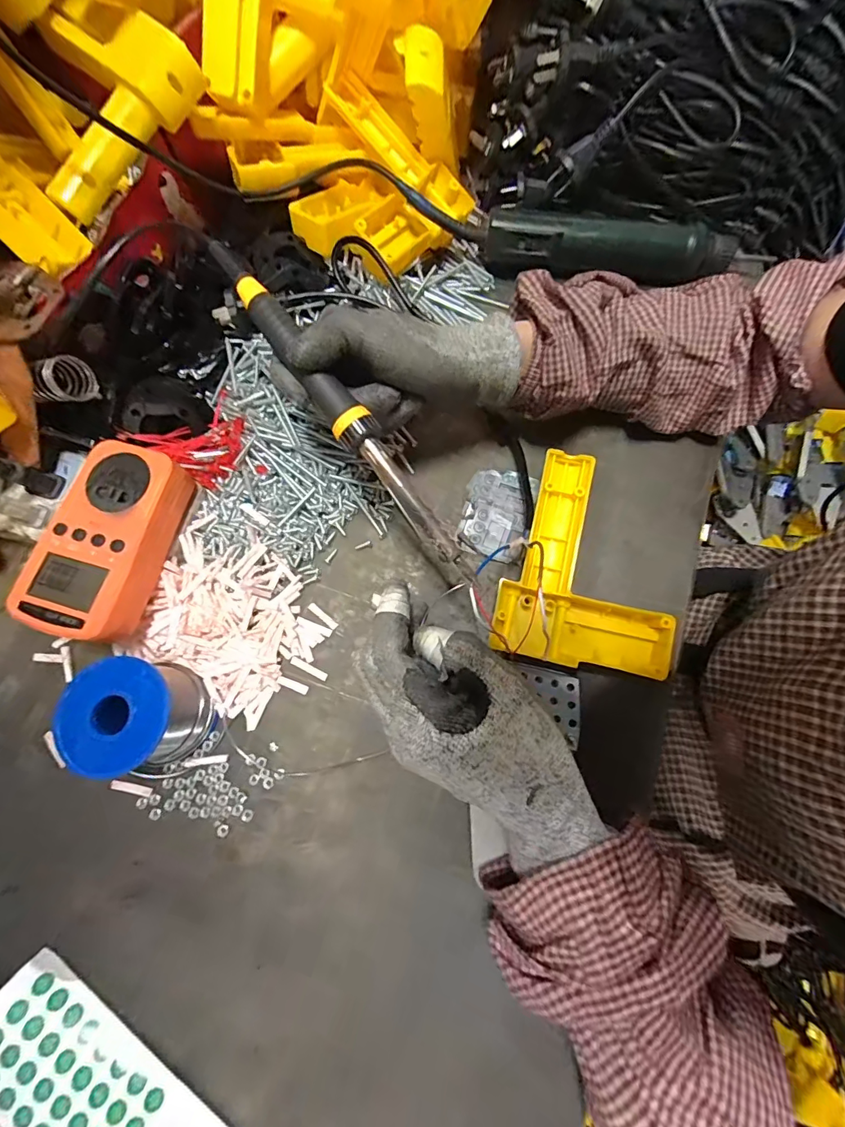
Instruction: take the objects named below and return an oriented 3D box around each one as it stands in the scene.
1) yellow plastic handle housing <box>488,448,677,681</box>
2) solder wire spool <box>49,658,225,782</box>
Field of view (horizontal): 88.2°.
[{"bbox_3d":[0.120,0.002,0.305,0.120,0.042,0.141,11,74,4],"label":"yellow plastic handle housing"},{"bbox_3d":[-0.179,0.097,0.278,0.066,0.062,0.065,0,74,1],"label":"solder wire spool"}]

